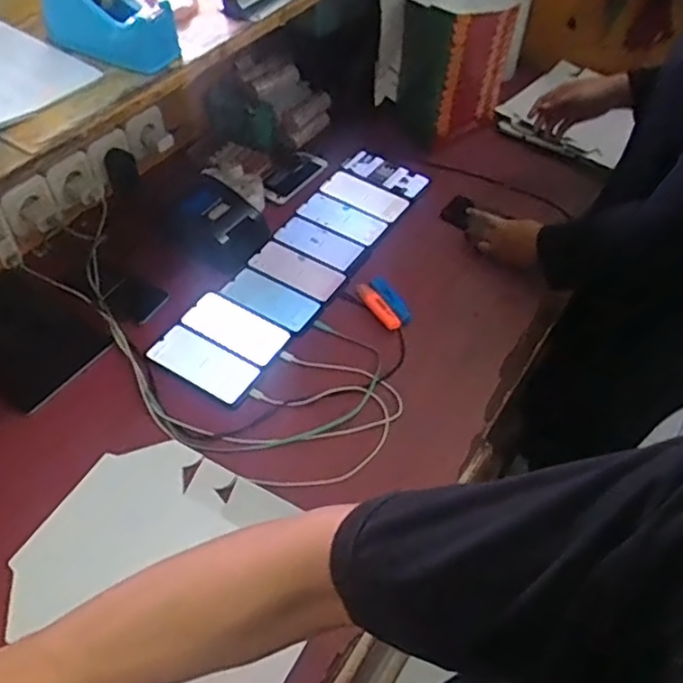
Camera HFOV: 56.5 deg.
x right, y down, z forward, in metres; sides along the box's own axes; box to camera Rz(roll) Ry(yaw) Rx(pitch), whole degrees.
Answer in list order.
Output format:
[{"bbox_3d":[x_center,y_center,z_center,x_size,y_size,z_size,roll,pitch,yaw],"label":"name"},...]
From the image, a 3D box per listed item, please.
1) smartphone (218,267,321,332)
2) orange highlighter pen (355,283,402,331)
[{"bbox_3d":[-0.110,-0.069,1.009,0.152,0.013,0.079,28,55,20],"label":"smartphone"},{"bbox_3d":[0.058,-0.058,0.993,0.023,0.014,0.109,-24,55,-19],"label":"orange highlighter pen"}]

